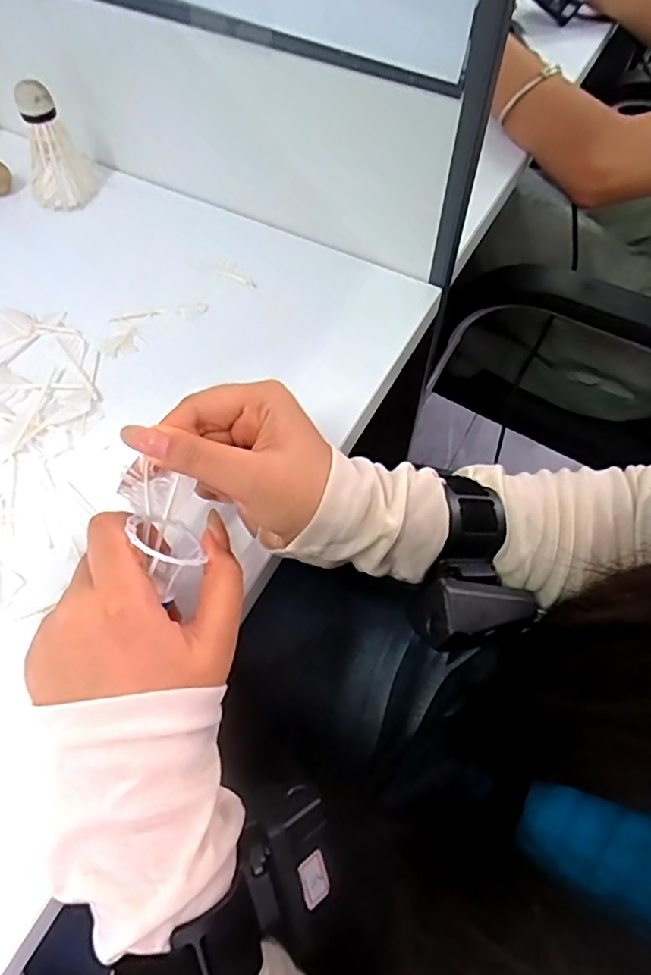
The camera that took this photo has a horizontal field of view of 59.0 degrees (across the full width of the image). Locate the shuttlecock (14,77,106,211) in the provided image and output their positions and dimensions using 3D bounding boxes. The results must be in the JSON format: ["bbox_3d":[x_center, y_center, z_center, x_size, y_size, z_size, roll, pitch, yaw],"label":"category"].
[{"bbox_3d":[-0.222,-0.282,0.463,0.054,0.077,0.066,-23,63,-13],"label":"shuttlecock"}]

